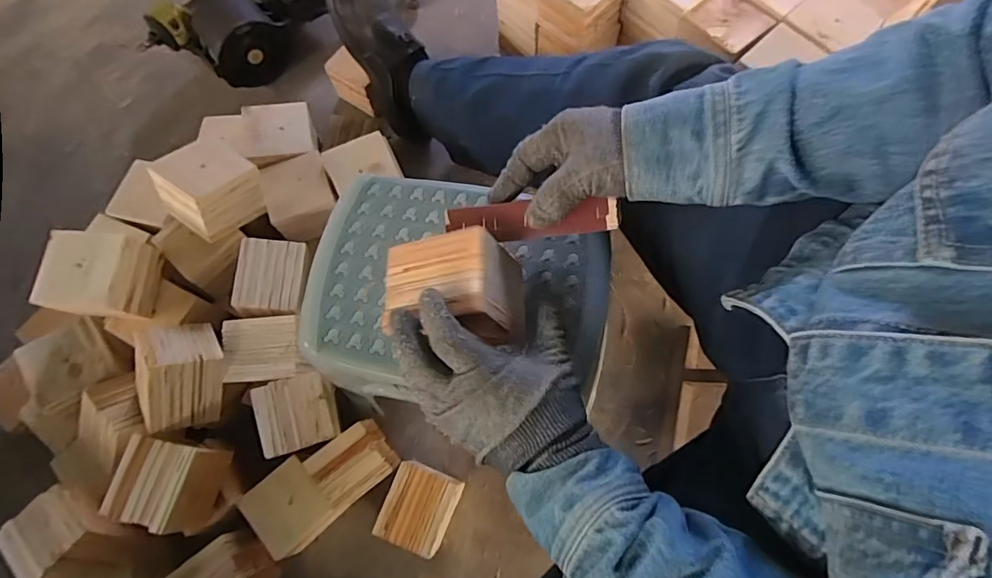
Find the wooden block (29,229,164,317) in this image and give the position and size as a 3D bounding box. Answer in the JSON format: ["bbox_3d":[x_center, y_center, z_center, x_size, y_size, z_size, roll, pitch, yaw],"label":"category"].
[{"bbox_3d":[-0.507,-0.016,0.664,0.109,0.078,0.106,0,71,2],"label":"wooden block"}]

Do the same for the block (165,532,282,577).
[{"bbox_3d":[-0.362,0.379,0.682,0.107,0.069,0.088,-36,74,-9],"label":"block"}]

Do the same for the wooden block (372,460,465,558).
[{"bbox_3d":[-0.101,0.297,0.706,0.089,0.085,0.096,17,73,8],"label":"wooden block"}]

